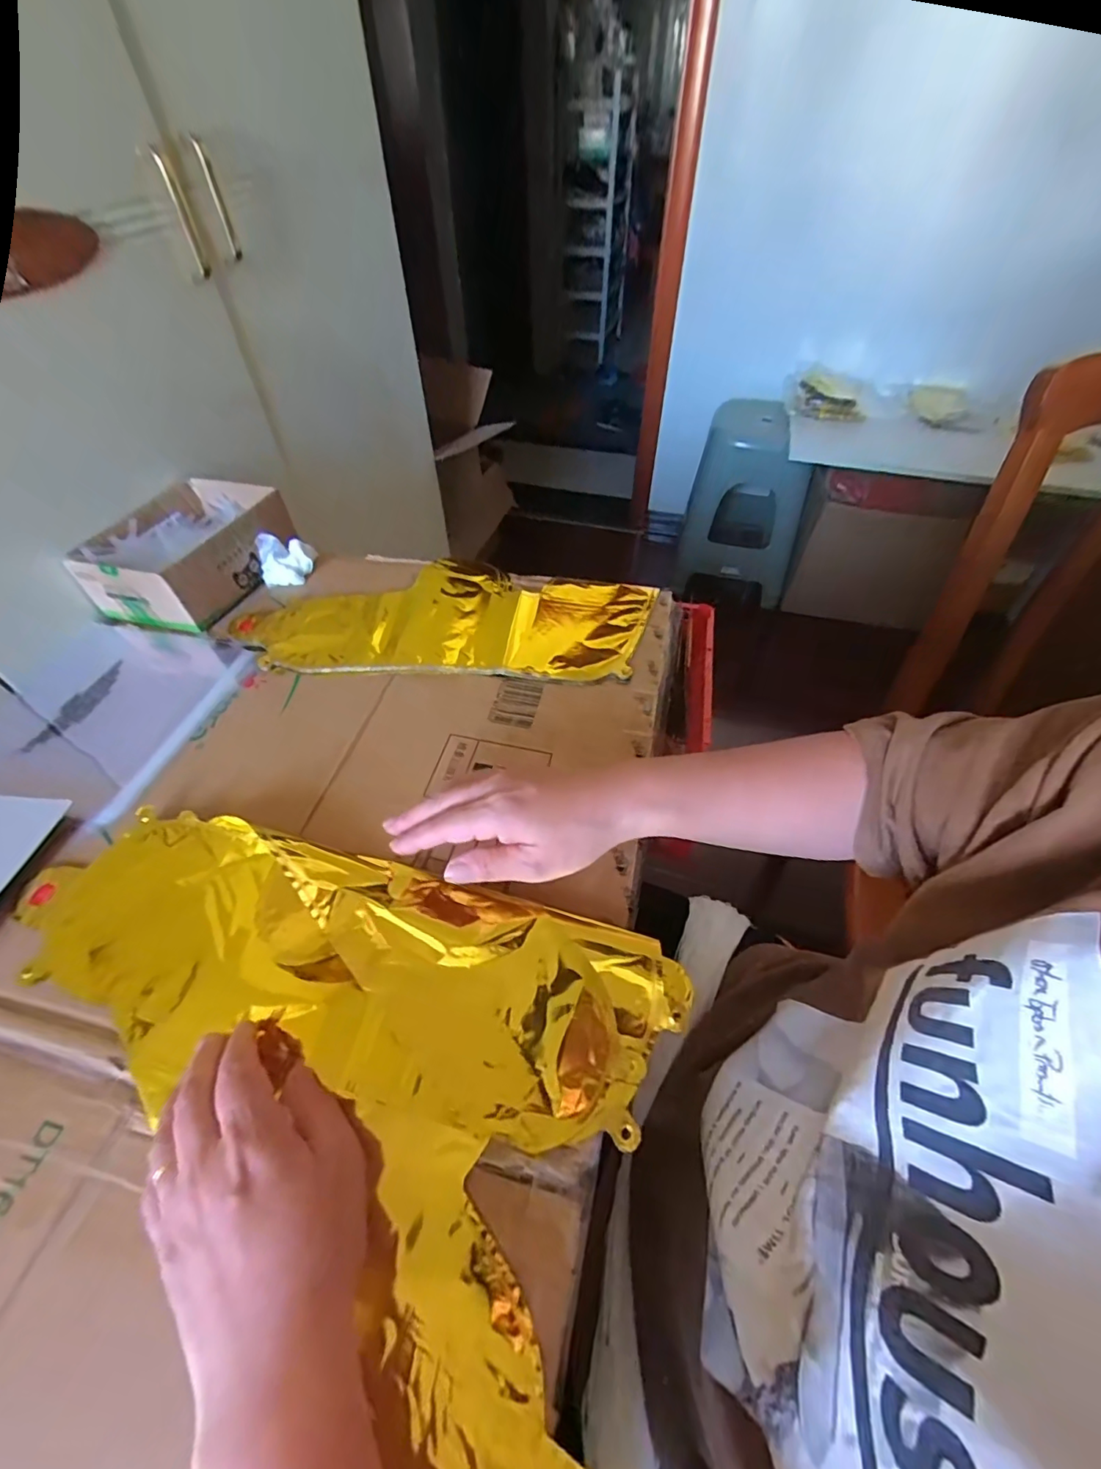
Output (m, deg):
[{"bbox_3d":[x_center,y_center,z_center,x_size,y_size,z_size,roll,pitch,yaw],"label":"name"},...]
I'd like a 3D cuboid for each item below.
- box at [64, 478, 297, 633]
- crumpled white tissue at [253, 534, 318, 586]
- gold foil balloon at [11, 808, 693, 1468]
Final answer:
[{"bbox_3d":[-0.393,-0.204,0.578,0.146,0.066,0.193,13,52,12],"label":"box"},{"bbox_3d":[-0.297,-0.200,0.590,0.051,0.038,0.049,-6,50,-2],"label":"crumpled white tissue"},{"bbox_3d":[-0.146,0.175,0.297,0.408,0.043,0.235,13,52,13],"label":"gold foil balloon"}]

